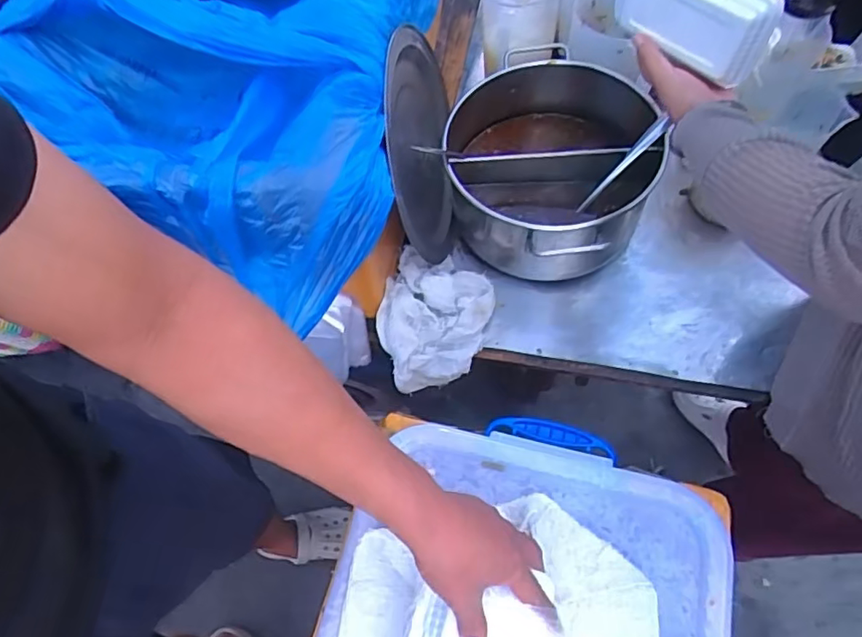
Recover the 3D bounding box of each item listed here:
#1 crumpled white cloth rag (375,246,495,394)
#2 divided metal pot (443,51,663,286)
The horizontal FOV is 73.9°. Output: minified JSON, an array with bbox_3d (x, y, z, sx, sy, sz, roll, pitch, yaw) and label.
[{"bbox_3d":[0.005,0.006,0.828,0.145,0.091,0.197,15,66,10],"label":"crumpled white cloth rag"},{"bbox_3d":[0.170,-0.212,0.846,0.288,0.182,0.349,1,65,3],"label":"divided metal pot"}]

